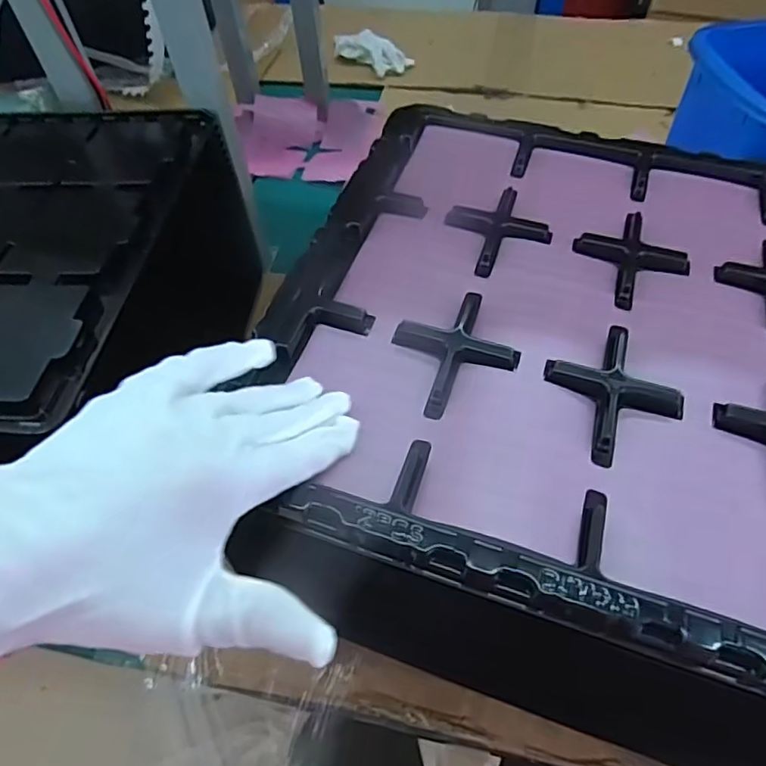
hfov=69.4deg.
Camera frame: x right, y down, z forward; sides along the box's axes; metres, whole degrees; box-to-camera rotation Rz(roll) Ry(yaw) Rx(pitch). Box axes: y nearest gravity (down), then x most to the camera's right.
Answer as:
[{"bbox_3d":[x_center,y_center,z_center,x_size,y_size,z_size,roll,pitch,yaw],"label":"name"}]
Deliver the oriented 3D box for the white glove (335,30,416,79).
[{"bbox_3d":[-0.018,-0.573,0.964,0.076,0.035,0.141,-39,61,-23],"label":"white glove"}]

